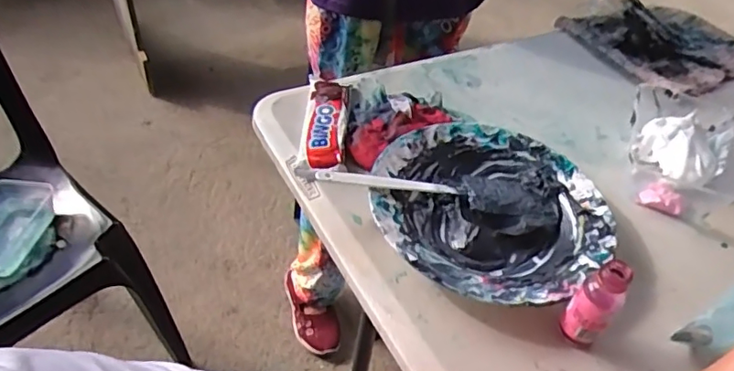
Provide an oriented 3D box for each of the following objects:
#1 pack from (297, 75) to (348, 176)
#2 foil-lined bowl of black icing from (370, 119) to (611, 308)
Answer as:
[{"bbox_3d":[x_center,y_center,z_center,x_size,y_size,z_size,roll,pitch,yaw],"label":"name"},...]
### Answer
[{"bbox_3d":[-0.045,-0.066,0.596,0.046,0.019,0.151,6,44,-2],"label":"pack"},{"bbox_3d":[0.112,0.024,0.528,0.220,0.036,0.214,4,44,-4],"label":"foil-lined bowl of black icing"}]

